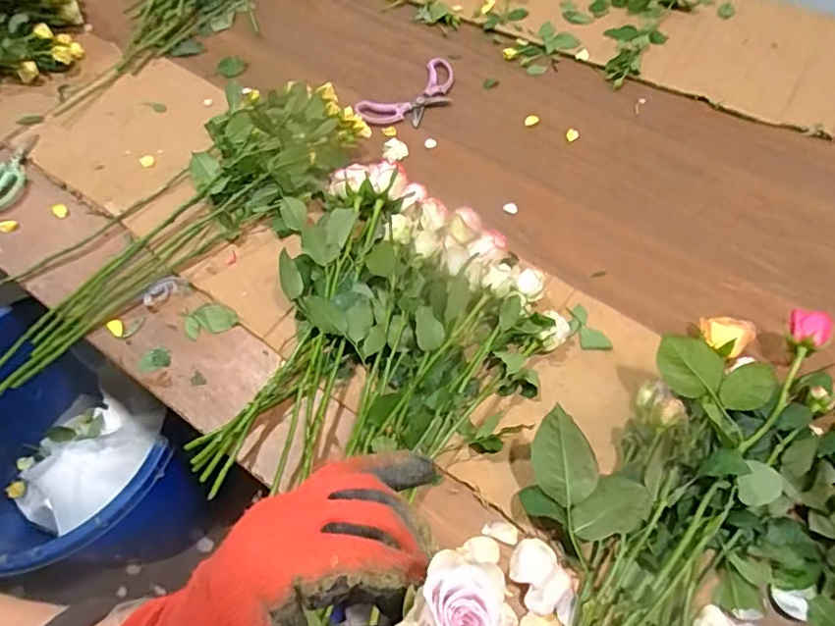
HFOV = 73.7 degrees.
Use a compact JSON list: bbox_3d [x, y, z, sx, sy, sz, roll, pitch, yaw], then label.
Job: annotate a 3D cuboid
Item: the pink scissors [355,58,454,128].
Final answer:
[{"bbox_3d":[-0.009,-0.357,0.930,0.208,0.011,0.088,-38,79,-20],"label":"pink scissors"}]

